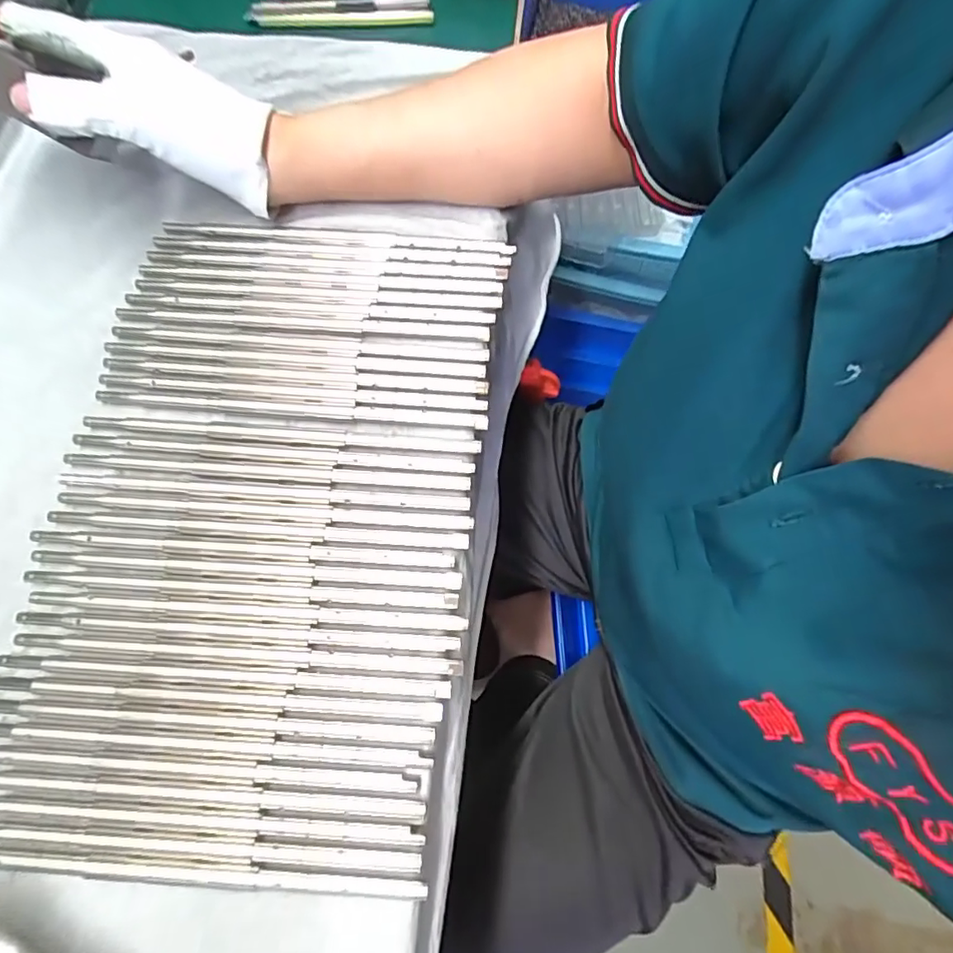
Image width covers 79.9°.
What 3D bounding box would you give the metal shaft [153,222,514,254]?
[{"bbox_3d":[-0.081,-0.143,0.338,0.203,0.004,0.011,5,72,-1],"label":"metal shaft"}]

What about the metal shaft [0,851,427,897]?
[{"bbox_3d":[-0.126,0.169,0.241,0.206,0.004,0.007,4,72,-1],"label":"metal shaft"}]

